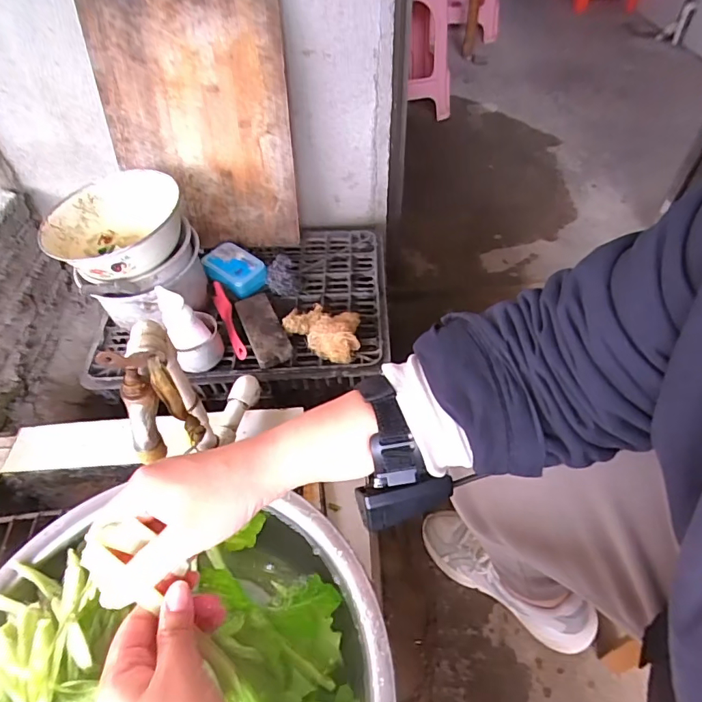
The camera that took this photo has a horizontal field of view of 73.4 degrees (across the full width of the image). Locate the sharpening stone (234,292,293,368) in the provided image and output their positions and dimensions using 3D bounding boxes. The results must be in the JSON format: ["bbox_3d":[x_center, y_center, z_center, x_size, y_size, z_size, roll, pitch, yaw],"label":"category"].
[{"bbox_3d":[-0.141,-0.040,0.757,0.057,0.020,0.150,-20,51,-15],"label":"sharpening stone"}]

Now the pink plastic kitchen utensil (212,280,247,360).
[{"bbox_3d":[-0.202,-0.053,0.778,0.023,0.033,0.160,-20,51,-14],"label":"pink plastic kitchen utensil"}]

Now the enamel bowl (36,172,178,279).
[{"bbox_3d":[-0.348,-0.177,0.708,0.191,0.087,0.175,-1,49,1],"label":"enamel bowl"}]

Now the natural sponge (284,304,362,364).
[{"bbox_3d":[-0.035,-0.039,0.750,0.137,0.052,0.091,34,58,27],"label":"natural sponge"}]

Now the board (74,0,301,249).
[{"bbox_3d":[-0.250,-0.370,0.796,0.294,0.402,0.018,-5,38,-5],"label":"board"}]

